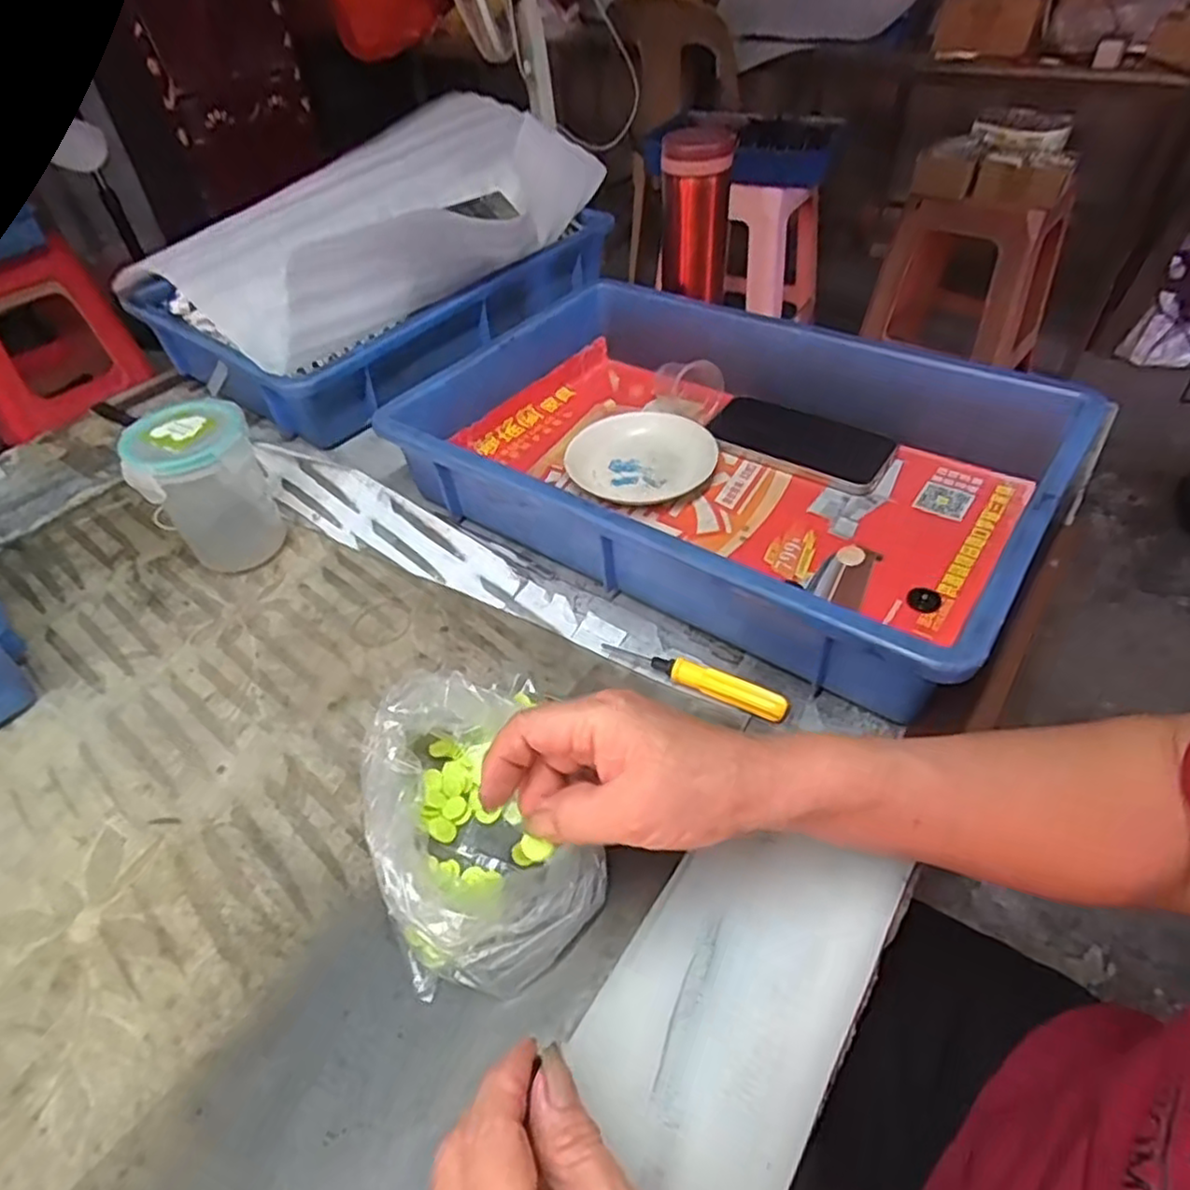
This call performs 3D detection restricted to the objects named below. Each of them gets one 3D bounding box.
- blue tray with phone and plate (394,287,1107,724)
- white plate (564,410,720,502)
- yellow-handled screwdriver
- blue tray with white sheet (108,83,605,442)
[{"bbox_3d":[0.092,-0.107,0.535,0.433,0.098,0.292,27,53,27],"label":"blue tray with phone and plate"},{"bbox_3d":[0.037,-0.117,0.591,0.118,0.021,0.118,-2,46,2],"label":"white plate"},{"bbox_3d":[0.059,0.049,0.431,0.116,0.019,0.013,21,51,22],"label":"yellow-handled screwdriver"},{"bbox_3d":[-0.189,-0.347,0.723,0.266,0.199,0.454,25,52,25],"label":"blue tray with white sheet"}]

